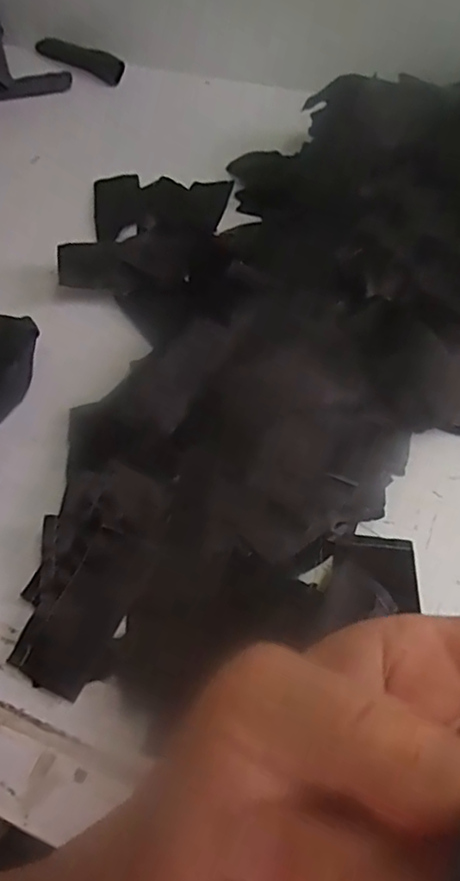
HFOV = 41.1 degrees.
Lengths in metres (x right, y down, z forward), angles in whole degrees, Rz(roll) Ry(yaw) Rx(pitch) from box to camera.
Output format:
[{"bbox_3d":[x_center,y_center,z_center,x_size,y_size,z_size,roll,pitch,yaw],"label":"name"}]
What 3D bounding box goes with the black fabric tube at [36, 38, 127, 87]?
[{"bbox_3d":[-0.215,-0.548,0.885,0.153,0.023,0.036,27,62,20],"label":"black fabric tube"}]

